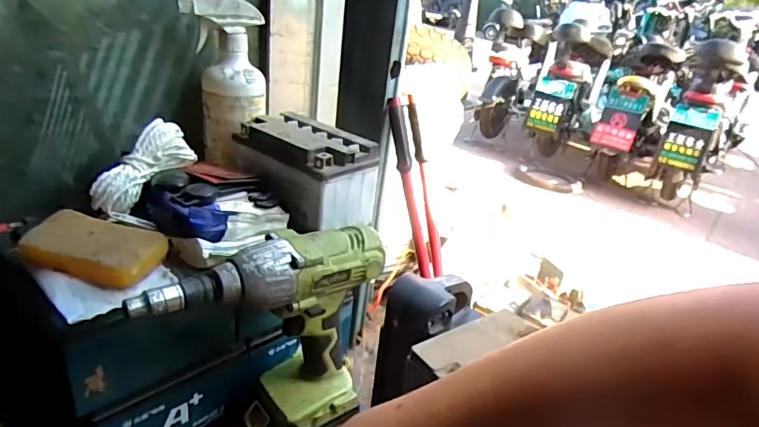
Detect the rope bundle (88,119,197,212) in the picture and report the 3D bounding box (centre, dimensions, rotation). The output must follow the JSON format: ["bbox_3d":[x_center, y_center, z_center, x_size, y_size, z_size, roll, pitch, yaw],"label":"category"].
[{"bbox_3d":[-0.232,-0.042,0.506,0.047,0.041,0.110,19,55,22],"label":"rope bundle"}]

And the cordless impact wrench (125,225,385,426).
[{"bbox_3d":[-0.097,0.115,0.462,0.221,0.196,0.065,-12,32,-34],"label":"cordless impact wrench"}]

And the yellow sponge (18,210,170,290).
[{"bbox_3d":[-0.241,0.028,0.435,0.113,0.022,0.058,13,26,12],"label":"yellow sponge"}]

